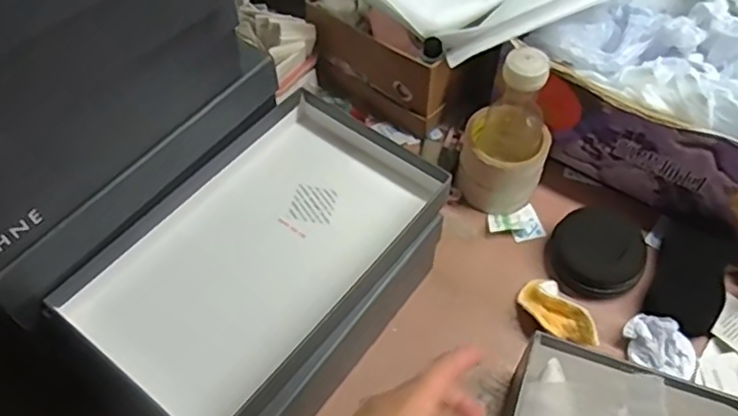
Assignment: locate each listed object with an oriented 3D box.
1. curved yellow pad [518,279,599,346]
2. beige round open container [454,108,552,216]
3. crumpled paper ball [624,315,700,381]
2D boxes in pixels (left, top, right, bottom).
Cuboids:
[{"bbox_3d":[0.182,0.097,0.615,0.043,0.022,0.085,-32,48,-20],"label":"curved yellow pad"},{"bbox_3d":[0.142,-0.049,0.691,0.089,0.078,0.082,15,57,10],"label":"beige round open container"},{"bbox_3d":[0.270,0.127,0.591,0.065,0.029,0.047,23,59,15],"label":"crumpled paper ball"}]

